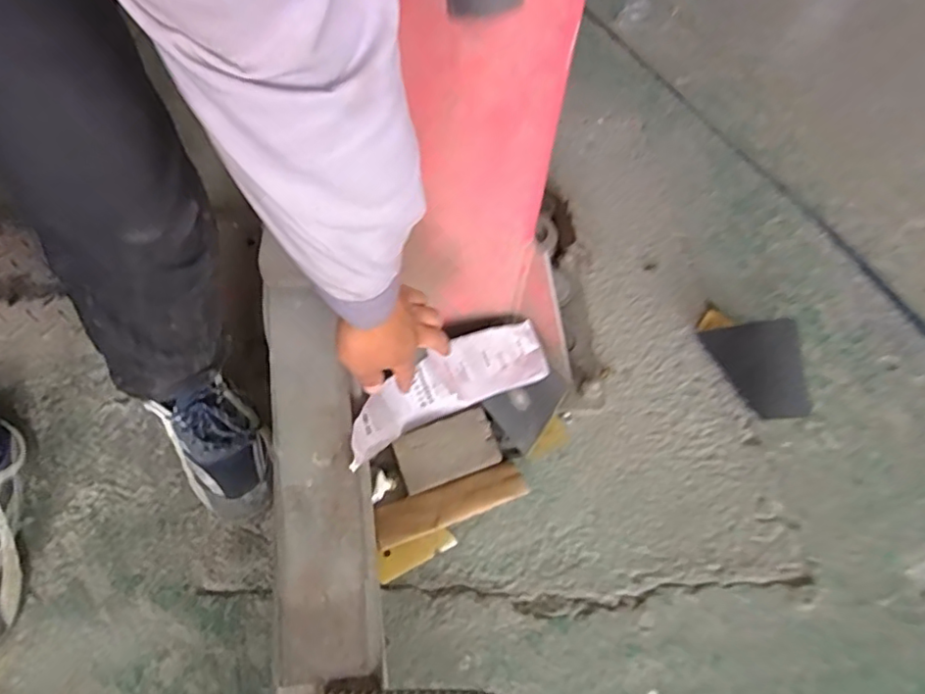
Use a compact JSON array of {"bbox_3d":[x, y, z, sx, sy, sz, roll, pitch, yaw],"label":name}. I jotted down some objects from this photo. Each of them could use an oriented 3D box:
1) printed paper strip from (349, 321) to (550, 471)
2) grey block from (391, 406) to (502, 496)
[{"bbox_3d":[-0.022,0.048,0.736,0.287,0.117,0.103,-27,62,-22],"label":"printed paper strip"},{"bbox_3d":[-0.021,0.128,0.756,0.125,0.024,0.074,-17,58,-15],"label":"grey block"}]

